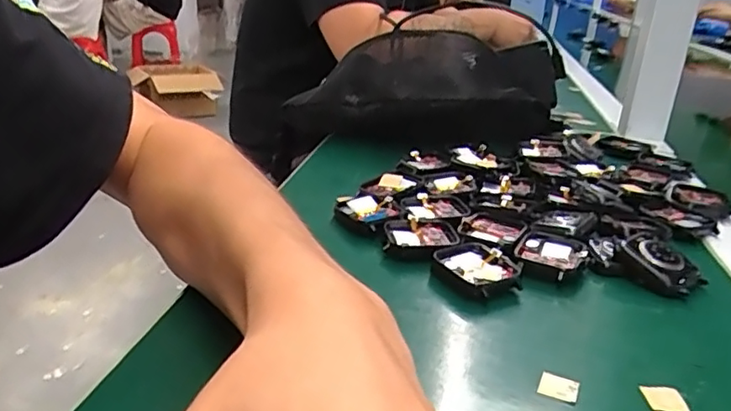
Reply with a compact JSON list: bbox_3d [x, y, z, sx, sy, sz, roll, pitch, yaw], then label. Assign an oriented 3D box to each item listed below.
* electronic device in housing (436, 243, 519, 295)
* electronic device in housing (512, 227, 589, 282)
[{"bbox_3d":[0.062,0.037,0.331,0.032,0.015,0.045,-10,26,-31],"label":"electronic device in housing"},{"bbox_3d":[0.108,0.030,0.349,0.036,0.012,0.046,17,25,28],"label":"electronic device in housing"}]

